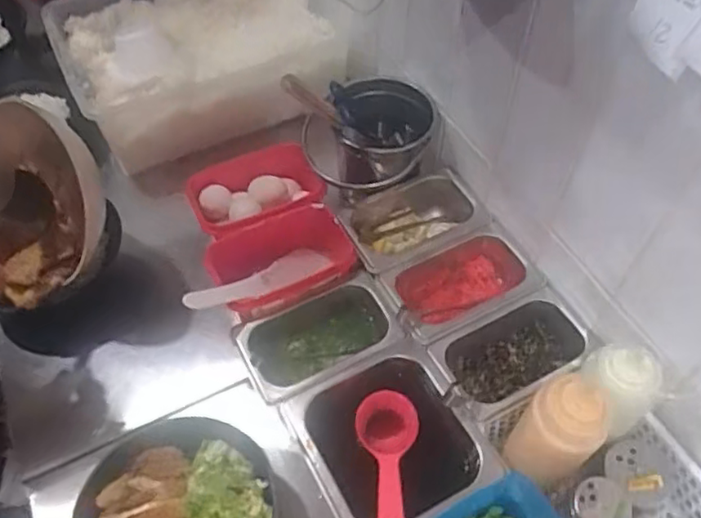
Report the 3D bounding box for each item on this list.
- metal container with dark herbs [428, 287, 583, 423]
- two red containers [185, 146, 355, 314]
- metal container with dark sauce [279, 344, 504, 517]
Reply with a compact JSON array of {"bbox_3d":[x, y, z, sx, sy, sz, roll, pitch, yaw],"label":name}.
[{"bbox_3d":[0.169,0.110,0.702,0.173,0.076,0.098,-23,58,-14],"label":"metal container with dark herbs"},{"bbox_3d":[-0.099,-0.033,0.787,0.170,0.061,0.219,-21,58,-13],"label":"two red containers"},{"bbox_3d":[0.039,0.191,0.651,0.161,0.075,0.173,-25,59,-16],"label":"metal container with dark sauce"}]

